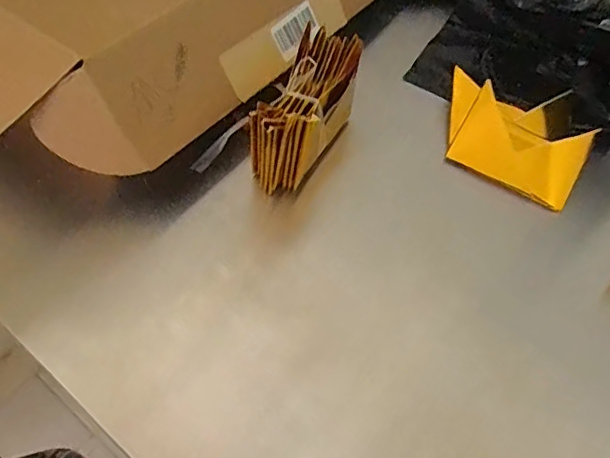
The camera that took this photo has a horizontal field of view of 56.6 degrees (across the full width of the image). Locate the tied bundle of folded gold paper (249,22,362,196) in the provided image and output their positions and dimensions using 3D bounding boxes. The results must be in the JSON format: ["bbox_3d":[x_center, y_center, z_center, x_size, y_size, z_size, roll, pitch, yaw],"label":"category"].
[{"bbox_3d":[0.001,-0.090,0.433,0.043,0.075,0.111,23,60,13],"label":"tied bundle of folded gold paper"}]

